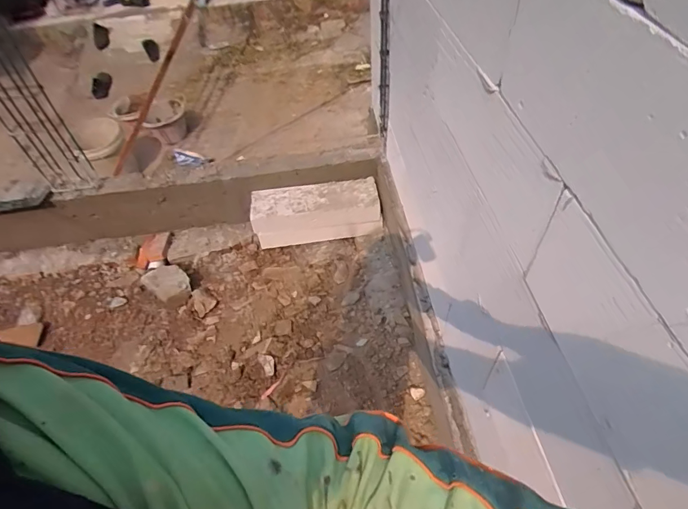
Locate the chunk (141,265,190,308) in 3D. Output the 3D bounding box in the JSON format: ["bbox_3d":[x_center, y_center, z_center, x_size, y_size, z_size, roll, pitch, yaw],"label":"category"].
[{"bbox_3d":[-0.716,0.123,1.730,0.145,0.081,0.213,-38,56,-25],"label":"chunk"}]

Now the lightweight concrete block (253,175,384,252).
[{"bbox_3d":[-0.117,-0.188,1.867,0.547,0.234,0.162,-14,49,-6],"label":"lightweight concrete block"}]

